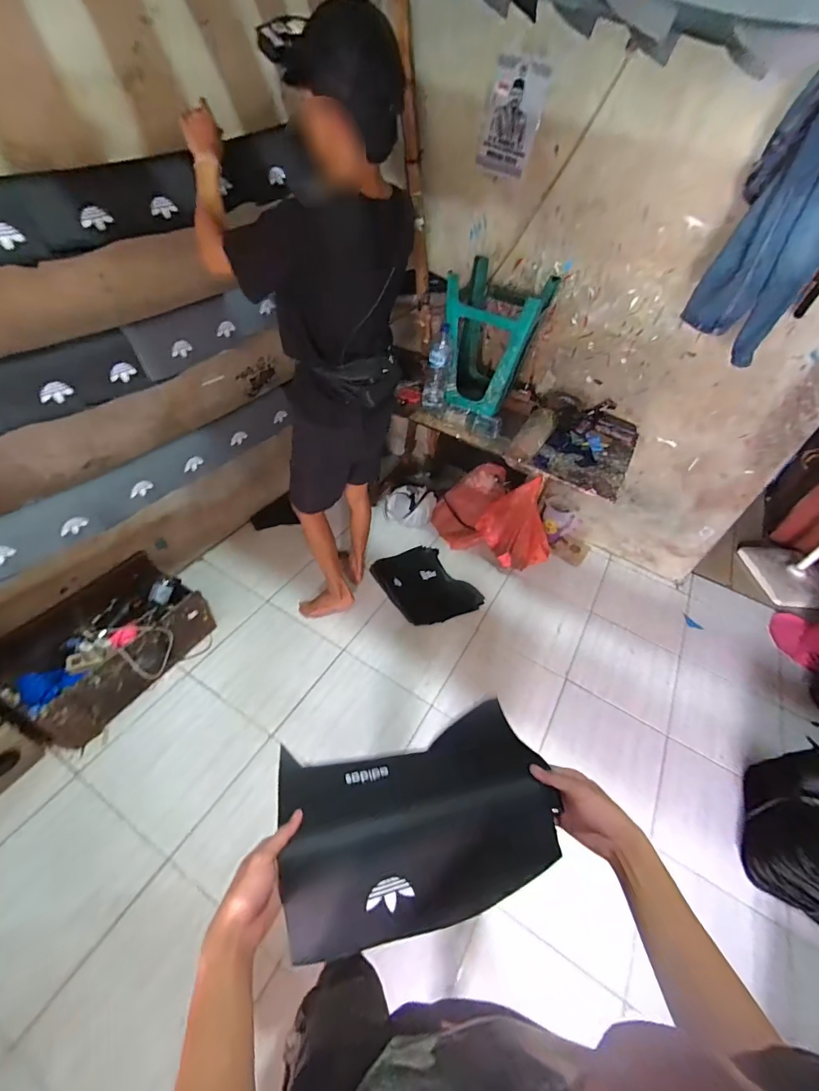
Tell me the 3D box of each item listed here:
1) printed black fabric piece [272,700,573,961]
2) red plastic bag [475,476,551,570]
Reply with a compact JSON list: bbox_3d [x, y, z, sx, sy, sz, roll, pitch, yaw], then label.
[{"bbox_3d":[0.018,0.357,0.584,0.361,0.085,0.231,-10,50,-15],"label":"printed black fabric piece"},{"bbox_3d":[0.467,-0.083,1.868,0.342,0.402,0.098,39,54,25],"label":"red plastic bag"}]

